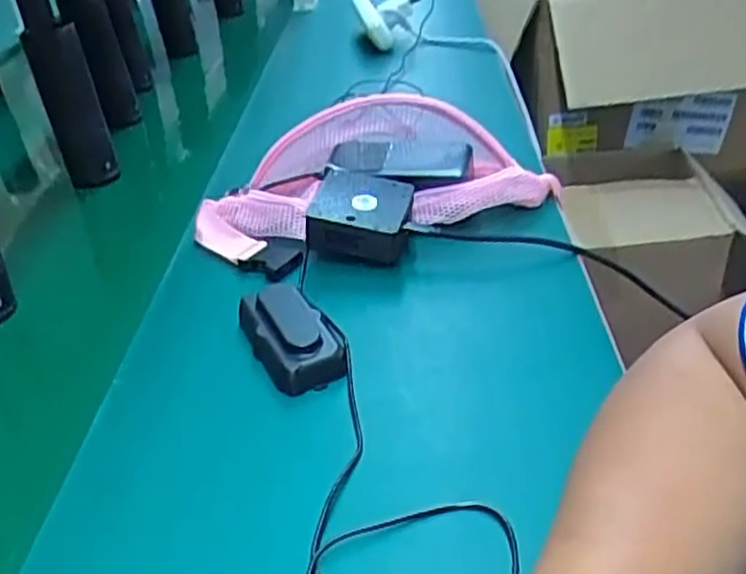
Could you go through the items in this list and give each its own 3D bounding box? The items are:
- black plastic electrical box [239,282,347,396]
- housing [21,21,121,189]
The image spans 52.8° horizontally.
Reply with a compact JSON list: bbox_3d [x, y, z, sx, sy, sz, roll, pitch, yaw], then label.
[{"bbox_3d":[-0.057,0.031,0.529,0.054,0.027,0.104,-20,36,-21],"label":"black plastic electrical box"},{"bbox_3d":[-0.315,-0.188,0.790,0.055,0.170,0.047,-15,34,-14],"label":"housing"}]

